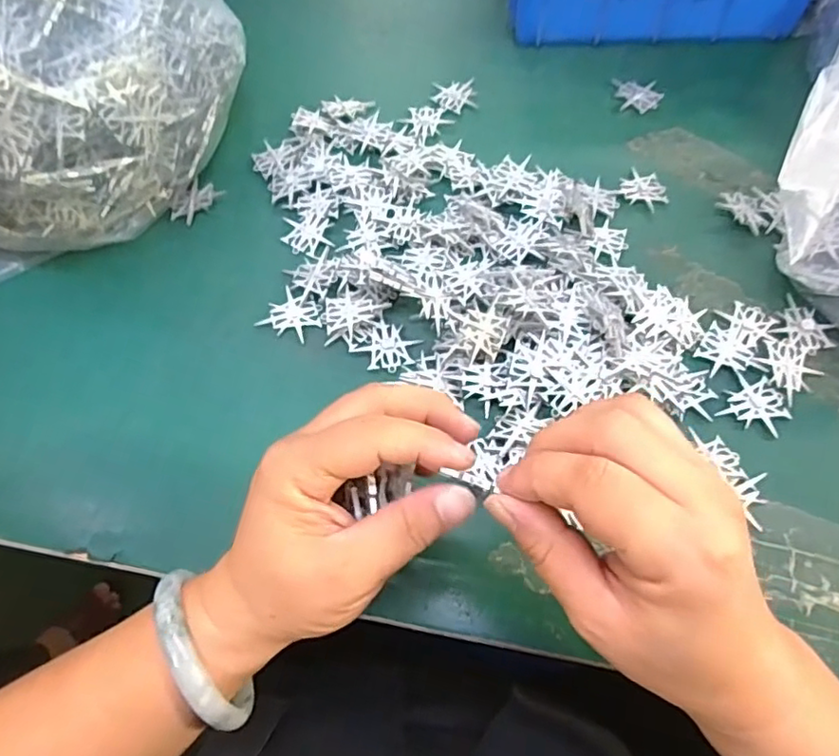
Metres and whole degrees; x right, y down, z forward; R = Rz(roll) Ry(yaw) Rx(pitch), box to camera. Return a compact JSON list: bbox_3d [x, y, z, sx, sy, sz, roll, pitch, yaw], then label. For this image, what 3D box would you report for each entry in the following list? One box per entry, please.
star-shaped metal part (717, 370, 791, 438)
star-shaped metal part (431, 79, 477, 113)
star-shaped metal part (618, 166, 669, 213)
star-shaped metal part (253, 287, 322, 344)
[{"bbox_3d":[0.191,0.015,0.337,0.032,0.004,0.032,40,70,18],"label":"star-shaped metal part"},{"bbox_3d":[0.027,-0.218,0.461,0.033,0.004,0.033,-7,64,-3],"label":"star-shaped metal part"},{"bbox_3d":[0.155,-0.130,0.412,0.033,0.004,0.031,25,66,12],"label":"star-shaped metal part"},{"bbox_3d":[-0.079,-0.038,0.372,0.034,0.004,0.030,28,67,14],"label":"star-shaped metal part"}]

